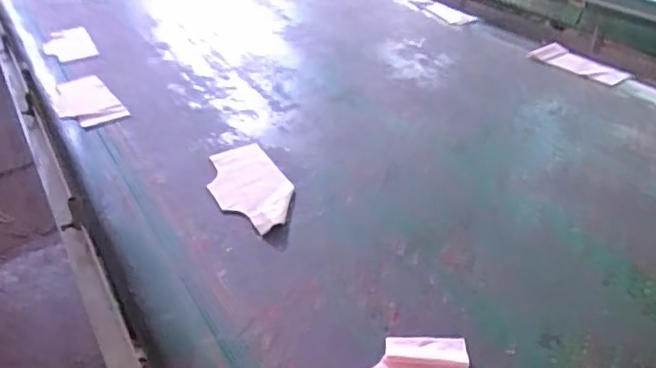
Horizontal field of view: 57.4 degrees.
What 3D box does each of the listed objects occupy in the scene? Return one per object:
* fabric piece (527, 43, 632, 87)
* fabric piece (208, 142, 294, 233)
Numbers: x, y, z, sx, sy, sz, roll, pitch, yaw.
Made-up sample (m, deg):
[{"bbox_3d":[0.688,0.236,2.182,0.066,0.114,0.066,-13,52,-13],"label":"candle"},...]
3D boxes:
[{"bbox_3d":[0.604,-0.291,1.447,0.102,0.012,0.223,-28,46,-31],"label":"fabric piece"},{"bbox_3d":[-0.145,0.001,1.104,0.133,0.021,0.270,-20,36,-21],"label":"fabric piece"}]

